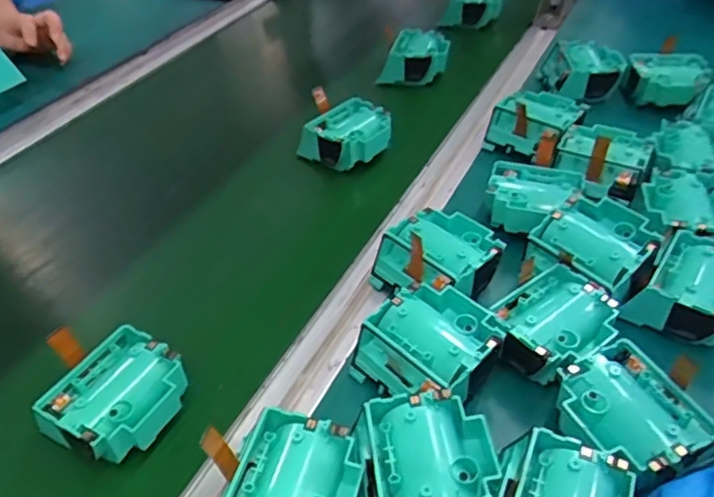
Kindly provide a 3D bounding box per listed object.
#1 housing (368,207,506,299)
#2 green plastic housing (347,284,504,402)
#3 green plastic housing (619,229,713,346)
[{"bbox_3d":[0.063,0.010,0.460,0.078,0.043,0.077,31,51,32],"label":"housing"},{"bbox_3d":[0.047,0.066,0.397,0.076,0.046,0.071,28,49,30],"label":"green plastic housing"},{"bbox_3d":[0.238,0.030,0.422,0.064,0.032,0.082,32,51,33],"label":"green plastic housing"}]

